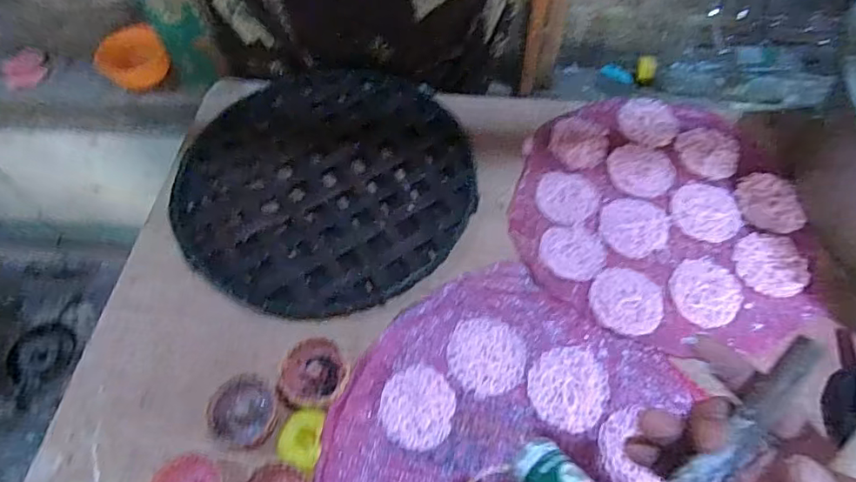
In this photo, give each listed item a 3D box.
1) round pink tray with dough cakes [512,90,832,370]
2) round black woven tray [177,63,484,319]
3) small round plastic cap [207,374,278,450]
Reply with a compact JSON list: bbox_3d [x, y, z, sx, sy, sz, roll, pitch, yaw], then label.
[{"bbox_3d":[0.269,-0.043,0.609,0.317,0.014,0.332,10,61,6],"label":"round pink tray with dough cakes"},{"bbox_3d":[-0.121,-0.084,0.634,0.341,0.012,0.358,0,61,1],"label":"round black woven tray"},{"bbox_3d":[-0.170,0.160,0.484,0.062,0.022,0.059,0,61,1],"label":"small round plastic cap"}]

